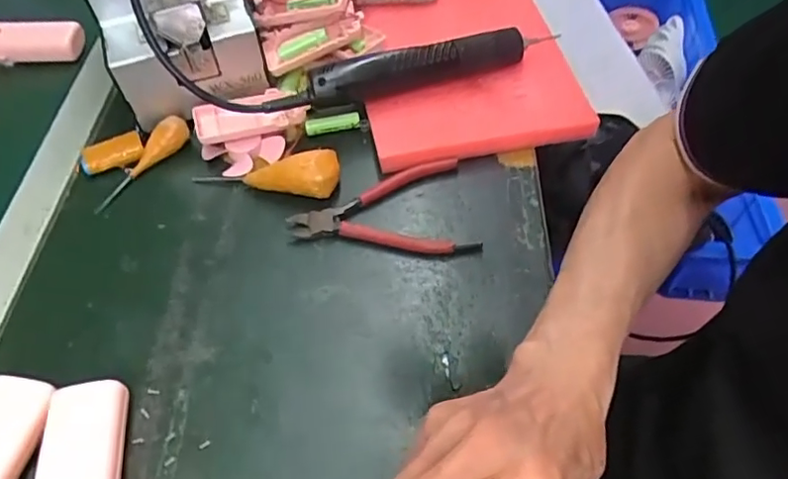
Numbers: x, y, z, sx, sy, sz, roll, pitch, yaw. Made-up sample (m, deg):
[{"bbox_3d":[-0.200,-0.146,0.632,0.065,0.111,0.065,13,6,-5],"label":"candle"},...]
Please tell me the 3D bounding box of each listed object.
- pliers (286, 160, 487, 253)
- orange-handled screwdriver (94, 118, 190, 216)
[{"bbox_3d":[-0.010,-0.019,0.468,0.145,0.012,0.091,-9,54,-5],"label":"pliers"},{"bbox_3d":[-0.223,-0.067,0.506,0.024,0.018,0.106,37,81,25],"label":"orange-handled screwdriver"}]

